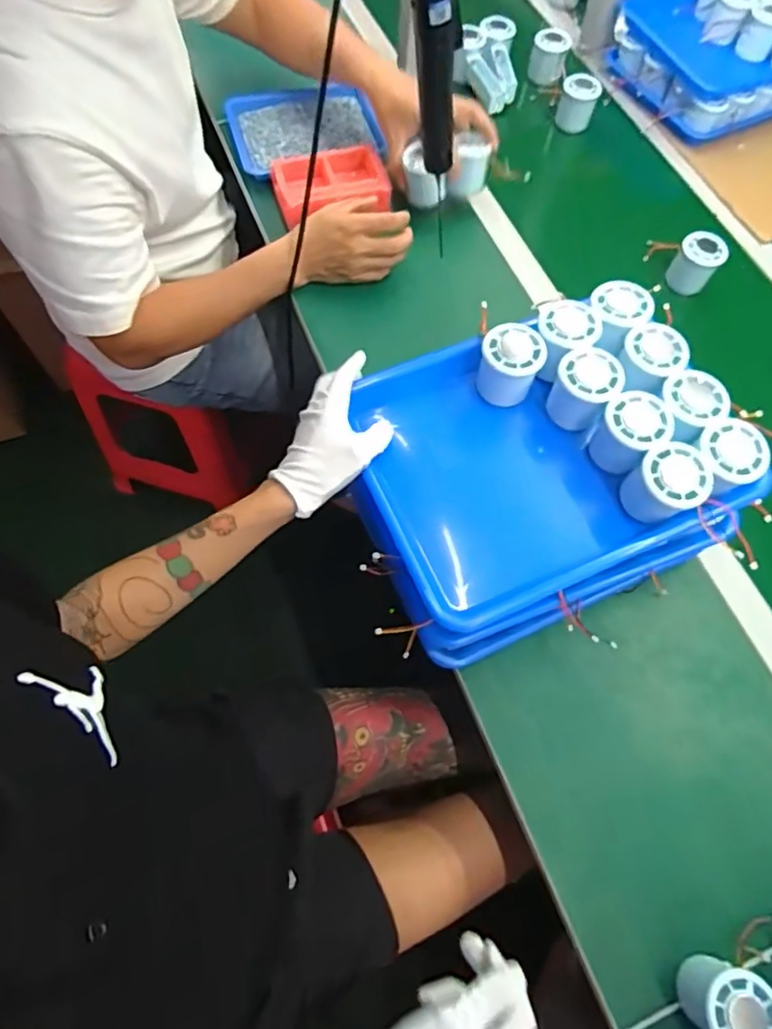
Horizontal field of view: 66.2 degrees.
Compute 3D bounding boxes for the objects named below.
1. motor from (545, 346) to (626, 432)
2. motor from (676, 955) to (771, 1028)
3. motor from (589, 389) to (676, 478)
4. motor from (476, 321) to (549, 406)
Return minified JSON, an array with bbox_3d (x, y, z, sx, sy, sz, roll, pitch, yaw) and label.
[{"bbox_3d":[0.184,-0.114,0.555,0.058,0.061,0.053,32,67,13],"label":"motor"},{"bbox_3d":[0.266,0.382,0.462,0.059,0.050,0.055,1,64,-2],"label":"motor"},{"bbox_3d":[0.218,-0.070,0.536,0.057,0.062,0.055,42,69,17],"label":"motor"},{"bbox_3d":[0.117,-0.141,0.563,0.058,0.058,0.055,25,65,9],"label":"motor"}]

